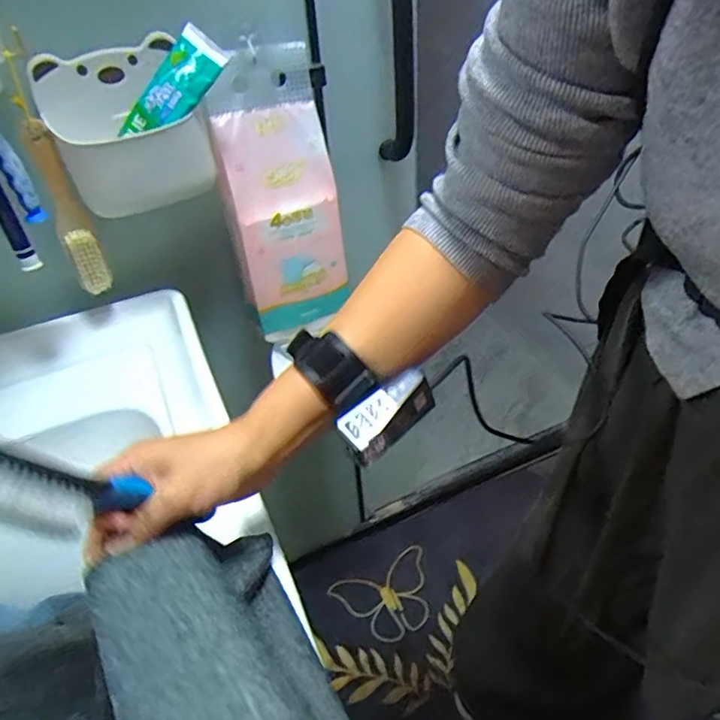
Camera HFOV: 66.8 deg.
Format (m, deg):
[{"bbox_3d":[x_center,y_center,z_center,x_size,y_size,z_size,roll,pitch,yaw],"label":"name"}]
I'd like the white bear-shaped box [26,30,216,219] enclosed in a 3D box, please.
[{"bbox_3d":[-0.239,-0.237,0.569,0.151,0.134,0.109,-28,47,-24],"label":"white bear-shaped box"}]

